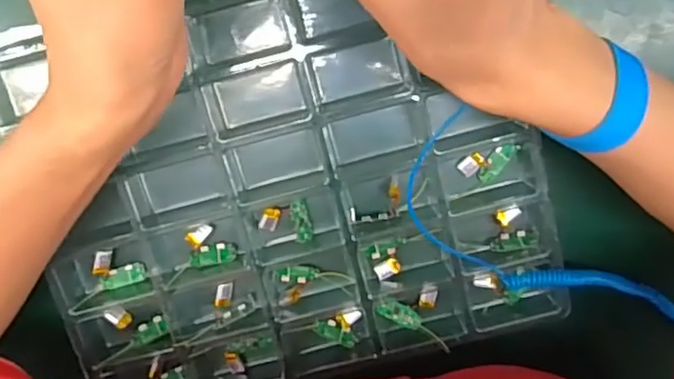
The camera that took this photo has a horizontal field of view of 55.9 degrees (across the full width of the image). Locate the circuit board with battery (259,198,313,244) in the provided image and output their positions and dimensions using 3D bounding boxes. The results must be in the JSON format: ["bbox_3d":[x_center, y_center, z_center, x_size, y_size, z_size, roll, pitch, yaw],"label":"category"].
[{"bbox_3d":[-0.030,0.022,0.379,0.029,0.004,0.026,-14,105,1],"label":"circuit board with battery"}]

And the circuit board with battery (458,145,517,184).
[{"bbox_3d":[0.090,-0.014,0.377,0.034,0.006,0.019,-13,105,1],"label":"circuit board with battery"}]

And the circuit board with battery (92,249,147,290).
[{"bbox_3d":[-0.132,0.048,0.384,0.028,0.016,0.027,-3,105,-2],"label":"circuit board with battery"}]

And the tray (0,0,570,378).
[{"bbox_3d":[-0.029,0.000,0.370,0.288,0.046,0.238,-12,105,1],"label":"tray"}]

